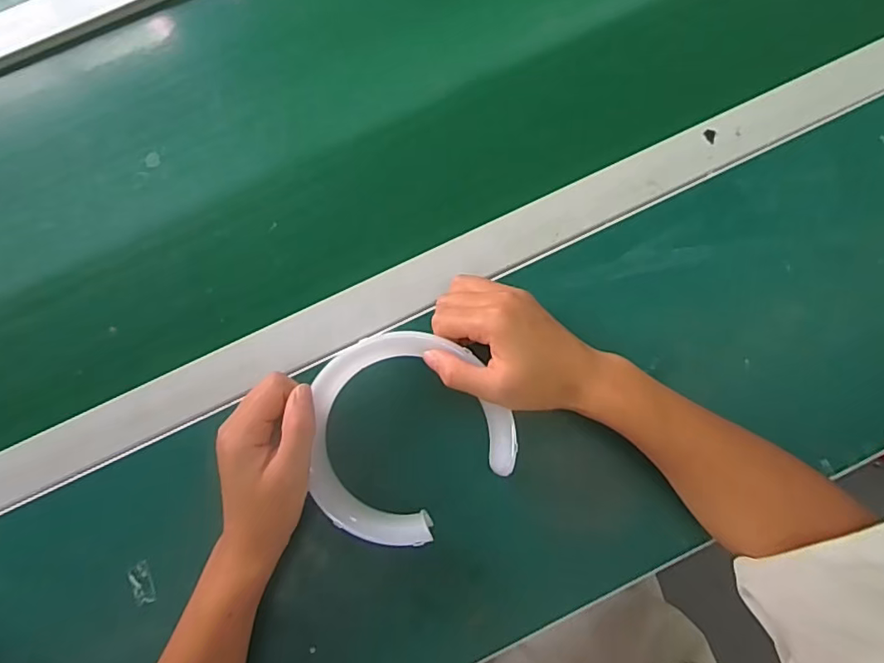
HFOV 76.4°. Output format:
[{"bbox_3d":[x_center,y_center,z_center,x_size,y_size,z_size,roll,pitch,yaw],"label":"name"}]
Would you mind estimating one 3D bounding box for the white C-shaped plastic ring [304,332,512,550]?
[{"bbox_3d":[-0.018,0.073,0.395,0.135,0.040,0.139,0,81,1],"label":"white C-shaped plastic ring"}]

